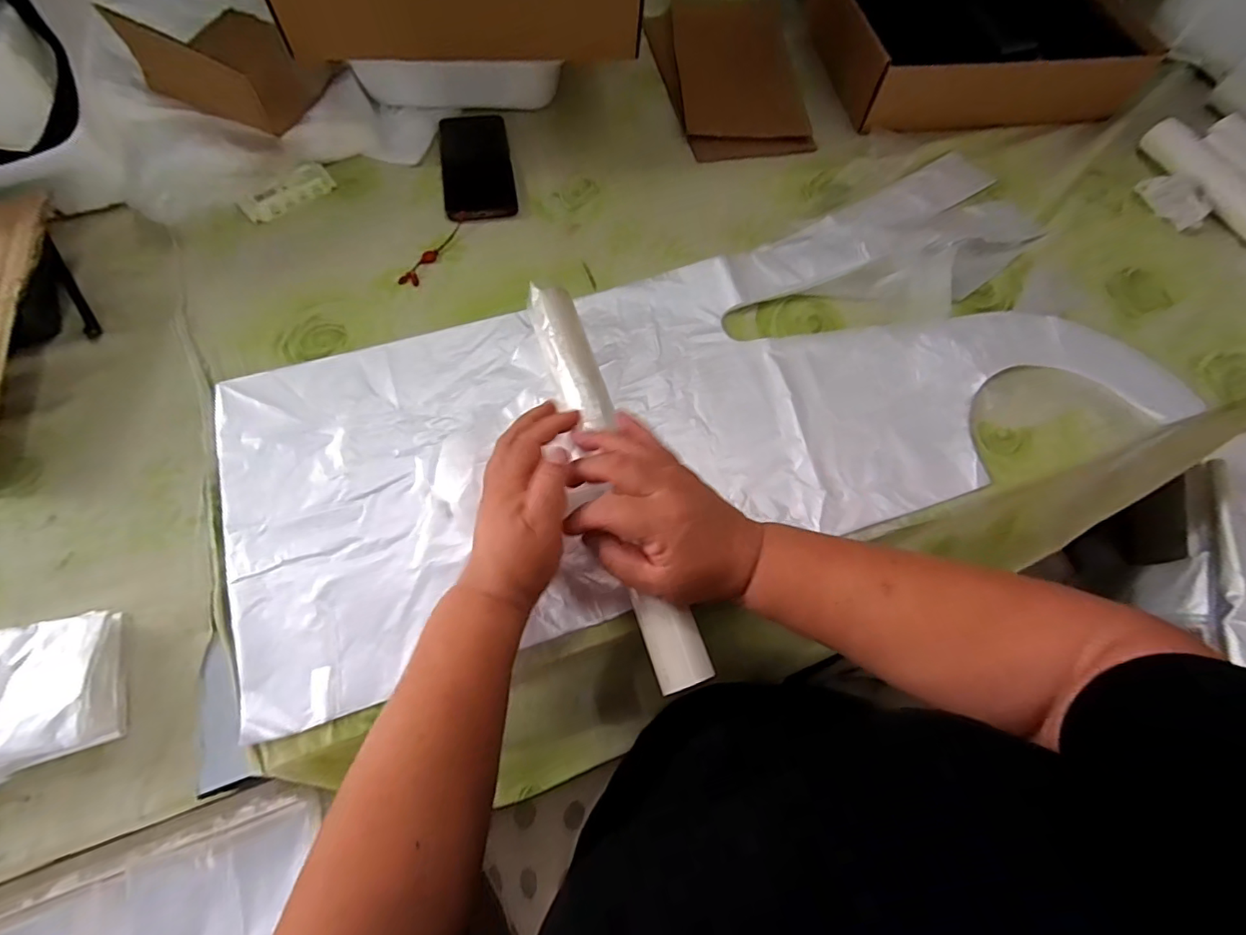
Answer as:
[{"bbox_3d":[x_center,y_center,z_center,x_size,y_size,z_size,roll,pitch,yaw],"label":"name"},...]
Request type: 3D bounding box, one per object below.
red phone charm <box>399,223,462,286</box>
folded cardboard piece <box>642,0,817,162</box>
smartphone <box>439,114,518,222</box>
[{"bbox_3d":[-0.198,-0.223,0.554,0.018,0.004,0.097,27,68,9],"label":"red phone charm"},{"bbox_3d":[0.140,-0.510,0.677,0.170,0.024,0.282,-8,68,-6],"label":"folded cardboard piece"},{"bbox_3d":[-0.165,-0.344,0.602,0.076,0.004,0.163,-9,68,-7],"label":"smartphone"}]

